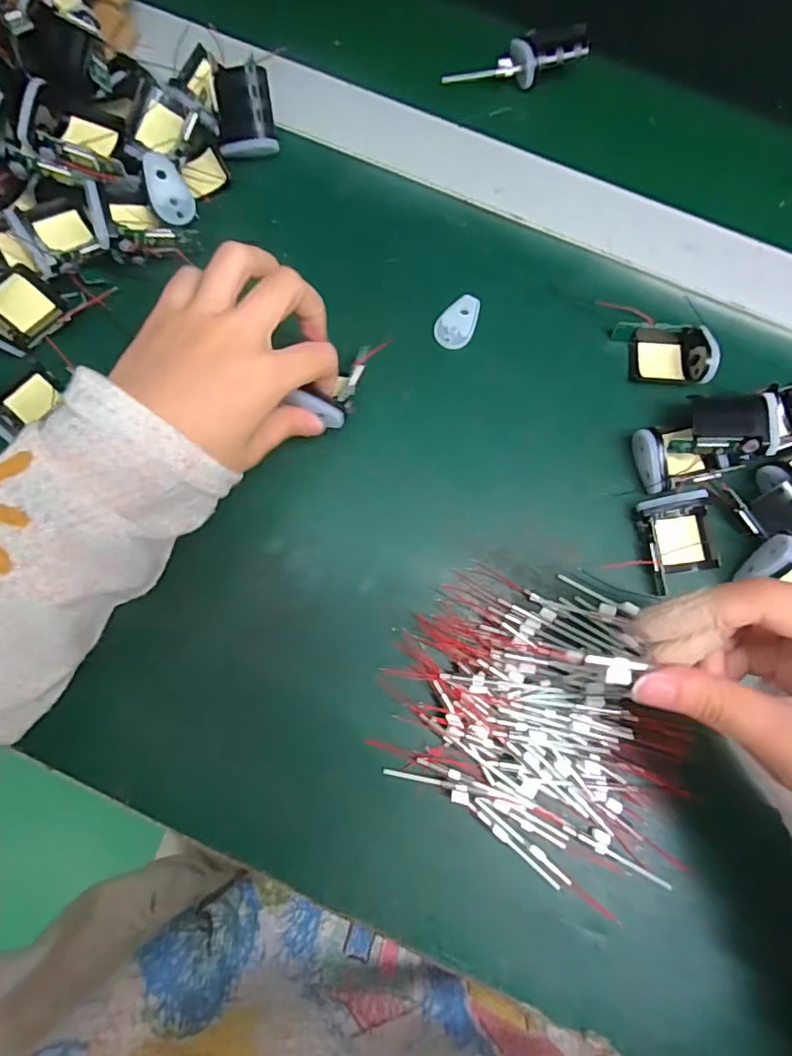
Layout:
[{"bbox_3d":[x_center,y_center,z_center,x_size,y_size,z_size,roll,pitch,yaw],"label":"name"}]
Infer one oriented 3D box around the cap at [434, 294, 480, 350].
[{"bbox_3d":[0.038,-0.124,0.334,0.021,0.004,0.035,35,80,6],"label":"cap"}]

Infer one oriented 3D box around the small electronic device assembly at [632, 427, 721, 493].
[{"bbox_3d":[0.155,-0.039,0.311,0.035,0.025,0.034,-10,79,-2],"label":"small electronic device assembly"}]

